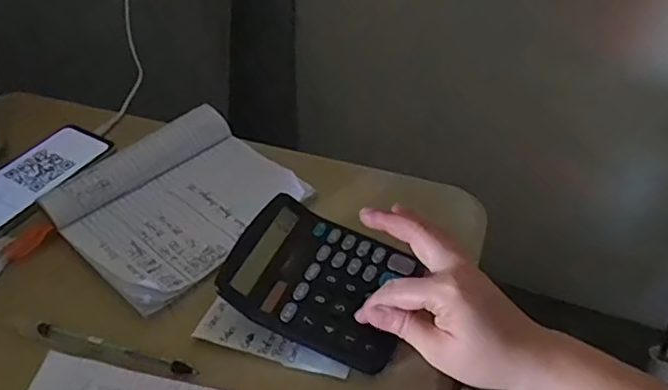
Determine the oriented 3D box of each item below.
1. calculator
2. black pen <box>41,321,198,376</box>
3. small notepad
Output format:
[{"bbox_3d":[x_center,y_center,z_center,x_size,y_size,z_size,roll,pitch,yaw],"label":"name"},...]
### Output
[{"bbox_3d":[-0.009,0.066,0.472,0.142,0.034,0.114,21,43,18],"label":"calculator"},{"bbox_3d":[-0.165,0.118,0.447,0.134,0.009,0.011,15,42,11],"label":"black pen"},{"bbox_3d":[-0.142,0.001,0.547,0.156,0.041,0.193,32,48,28],"label":"small notepad"}]

